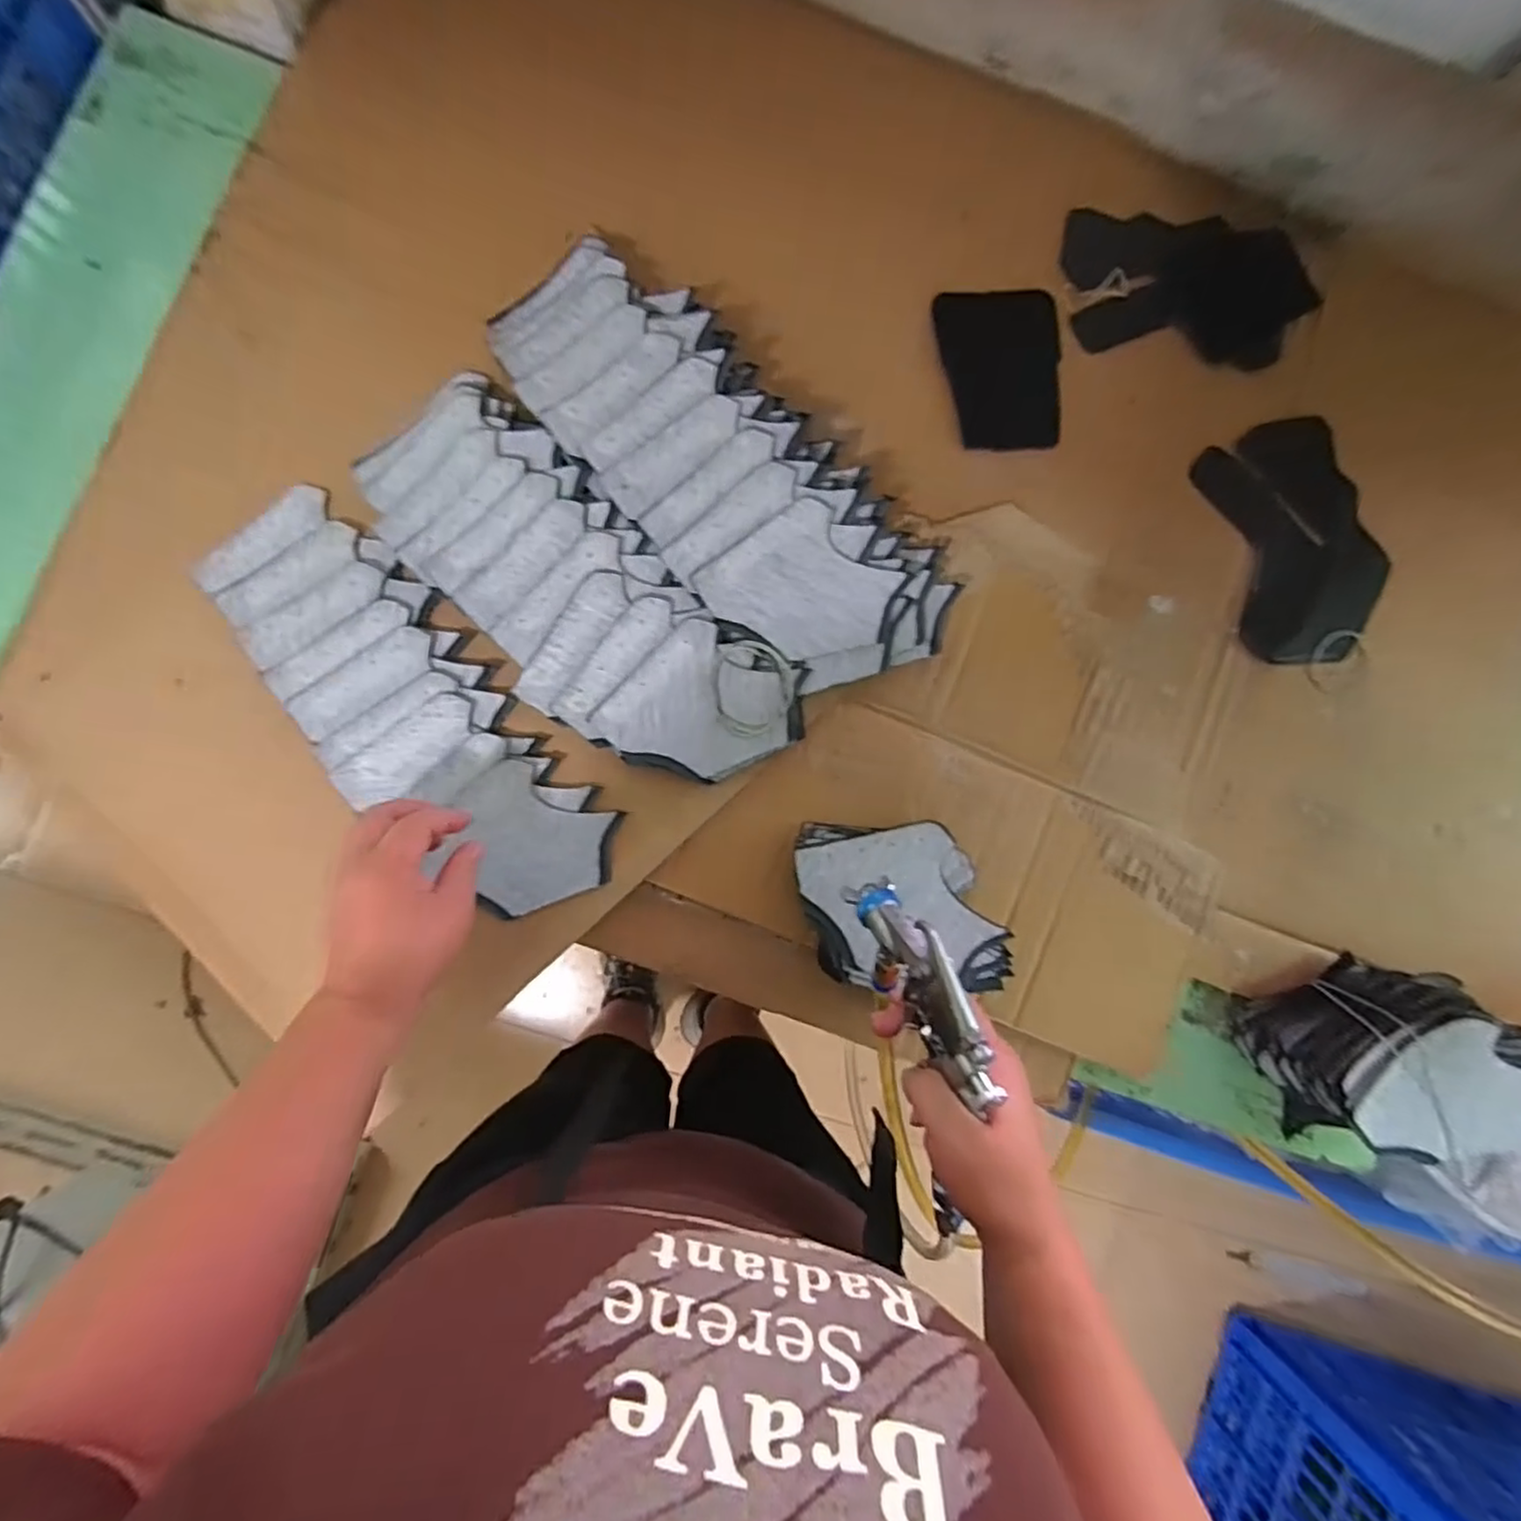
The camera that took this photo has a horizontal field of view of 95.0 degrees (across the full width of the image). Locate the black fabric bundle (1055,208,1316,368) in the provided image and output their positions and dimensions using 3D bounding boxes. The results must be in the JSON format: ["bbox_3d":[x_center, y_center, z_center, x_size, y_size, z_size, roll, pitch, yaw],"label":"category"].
[{"bbox_3d":[0.355,-0.388,0.573,0.209,0.020,0.128,4,87,-4],"label":"black fabric bundle"}]

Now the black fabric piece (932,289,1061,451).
[{"bbox_3d":[0.189,-0.307,0.549,0.092,0.004,0.125,-3,89,2],"label":"black fabric piece"}]

